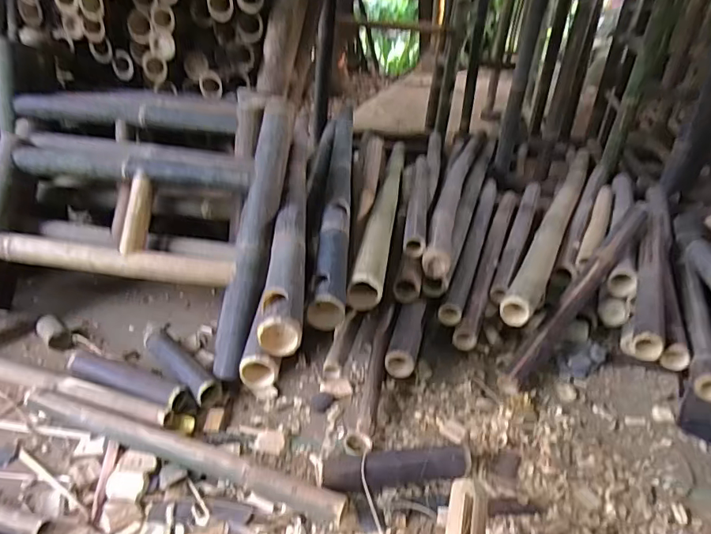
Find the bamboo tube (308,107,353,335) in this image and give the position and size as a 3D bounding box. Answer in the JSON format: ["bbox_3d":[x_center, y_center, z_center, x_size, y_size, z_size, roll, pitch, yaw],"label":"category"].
[{"bbox_3d":[-0.048,-0.243,1.393,0.069,0.067,1.323,3,30,-2],"label":"bamboo tube"}]

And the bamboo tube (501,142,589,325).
[{"bbox_3d":[0.670,-0.181,1.590,0.078,0.081,1.363,18,33,22],"label":"bamboo tube"}]

